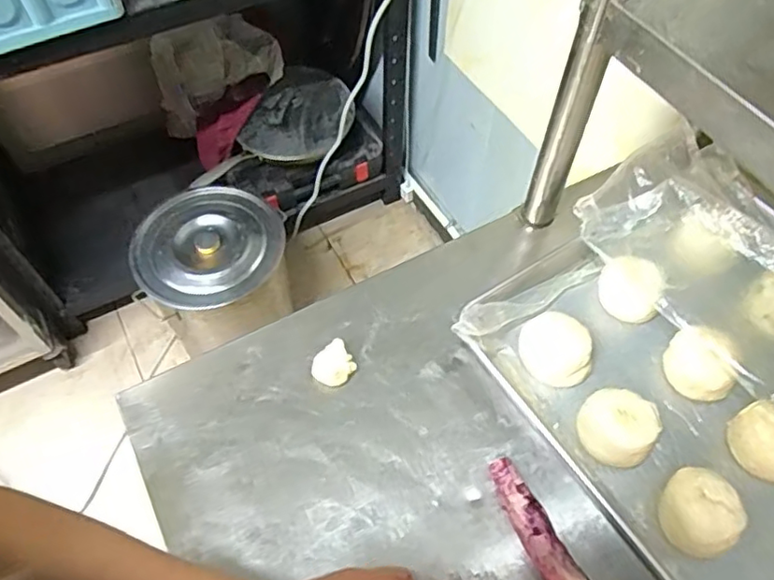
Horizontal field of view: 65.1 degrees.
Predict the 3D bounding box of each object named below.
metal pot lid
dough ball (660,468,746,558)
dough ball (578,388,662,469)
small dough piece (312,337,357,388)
[{"bbox_3d":[-0.380,-0.095,1.290,0.308,0.042,0.285,0,58,0],"label":"metal pot lid"},{"bbox_3d":[0.272,0.195,0.533,0.061,0.048,0.069,27,61,16],"label":"dough ball"},{"bbox_3d":[0.217,0.133,0.574,0.068,0.041,0.065,0,58,0],"label":"dough ball"},{"bbox_3d":[-0.056,0.079,0.629,0.043,0.017,0.040,-32,63,-19],"label":"small dough piece"}]

